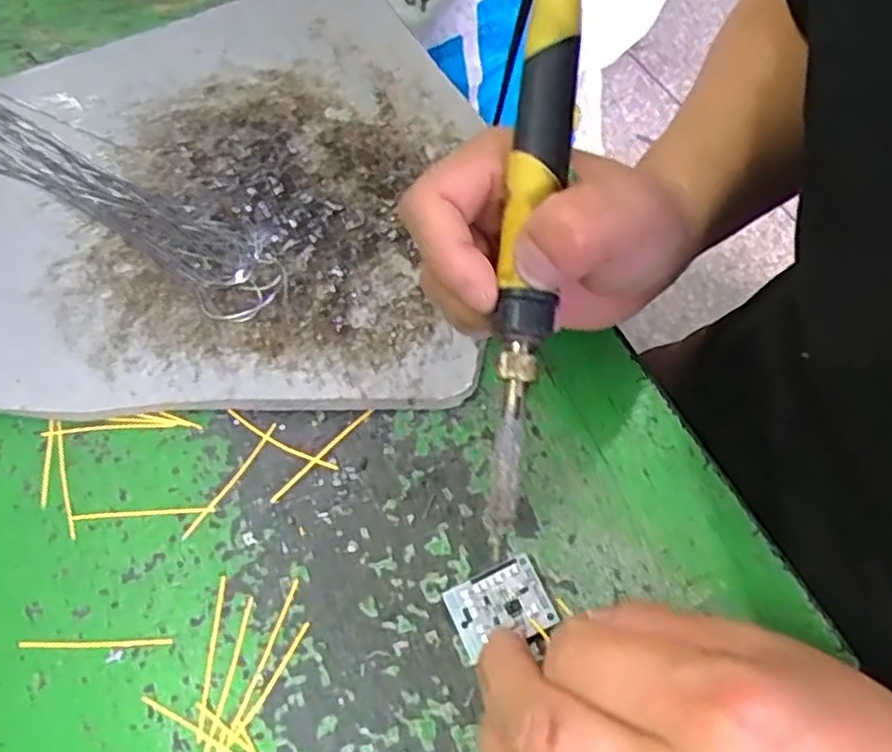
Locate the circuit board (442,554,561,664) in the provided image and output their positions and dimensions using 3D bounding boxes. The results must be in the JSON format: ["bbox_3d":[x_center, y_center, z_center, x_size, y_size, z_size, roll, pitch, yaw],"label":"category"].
[{"bbox_3d":[0.018,0.078,0.247,0.032,0.006,0.024,-22,62,-8],"label":"circuit board"}]

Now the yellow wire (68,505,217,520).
[{"bbox_3d":[-0.113,0.050,0.274,0.053,0.004,0.004,-3,61,2],"label":"yellow wire"}]

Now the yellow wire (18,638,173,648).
[{"bbox_3d":[-0.120,0.091,0.250,0.053,0.004,0.004,0,61,4],"label":"yellow wire"}]

